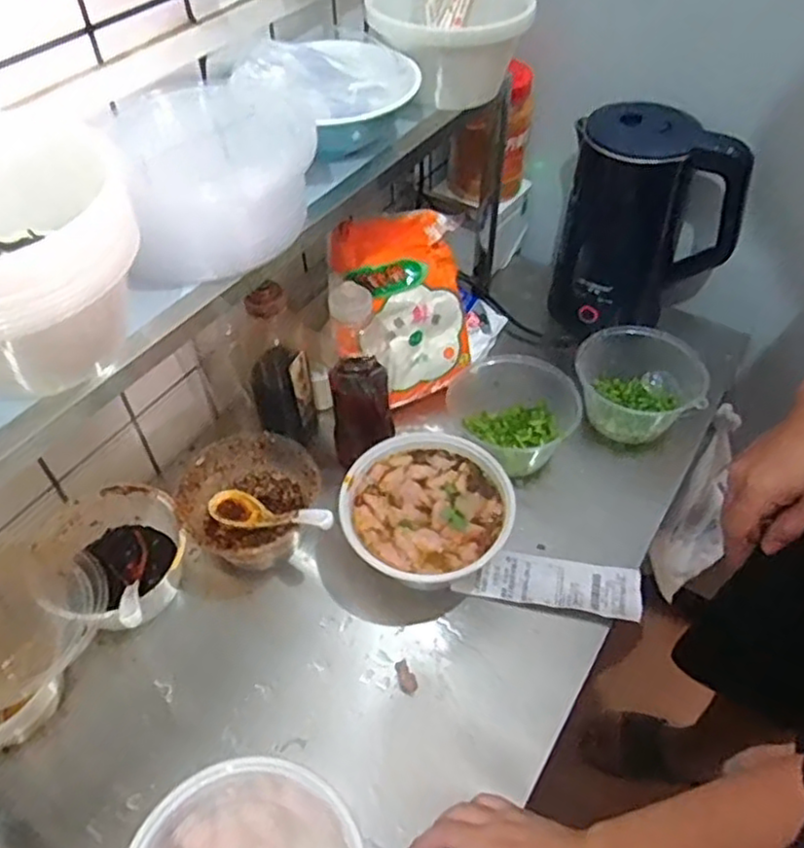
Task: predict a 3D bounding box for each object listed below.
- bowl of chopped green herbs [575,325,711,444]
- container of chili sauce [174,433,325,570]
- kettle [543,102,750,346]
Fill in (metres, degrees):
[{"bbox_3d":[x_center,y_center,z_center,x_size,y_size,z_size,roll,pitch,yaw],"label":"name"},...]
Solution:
[{"bbox_3d":[0.287,-0.040,0.859,0.142,0.086,0.145,-1,49,1],"label":"bowl of chopped green herbs"},{"bbox_3d":[-0.158,0.084,0.745,0.143,0.075,0.133,-2,49,0],"label":"container of chili sauce"},{"bbox_3d":[0.302,-0.230,0.894,0.190,0.293,0.141,-11,49,-8],"label":"kettle"}]

